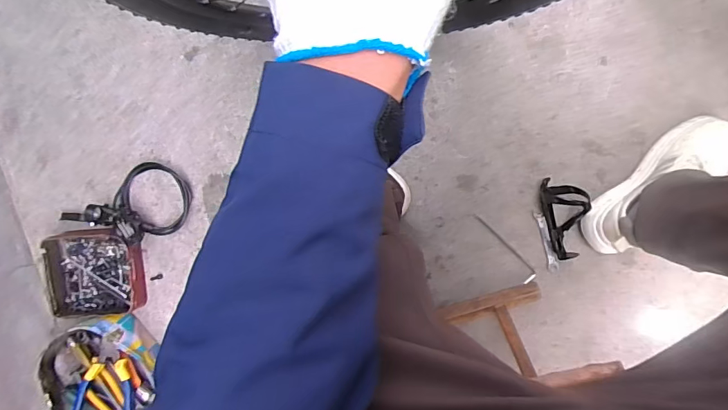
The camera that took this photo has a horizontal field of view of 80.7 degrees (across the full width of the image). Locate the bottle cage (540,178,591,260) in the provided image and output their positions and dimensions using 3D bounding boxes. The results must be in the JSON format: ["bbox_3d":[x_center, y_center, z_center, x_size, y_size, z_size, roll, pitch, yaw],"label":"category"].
[{"bbox_3d":[0.358,0.025,0.748,0.065,0.063,0.152,-18,97,7],"label":"bottle cage"}]

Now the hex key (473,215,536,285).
[{"bbox_3d":[0.257,0.078,0.789,0.028,0.012,0.160,-41,94,9],"label":"hex key"}]

